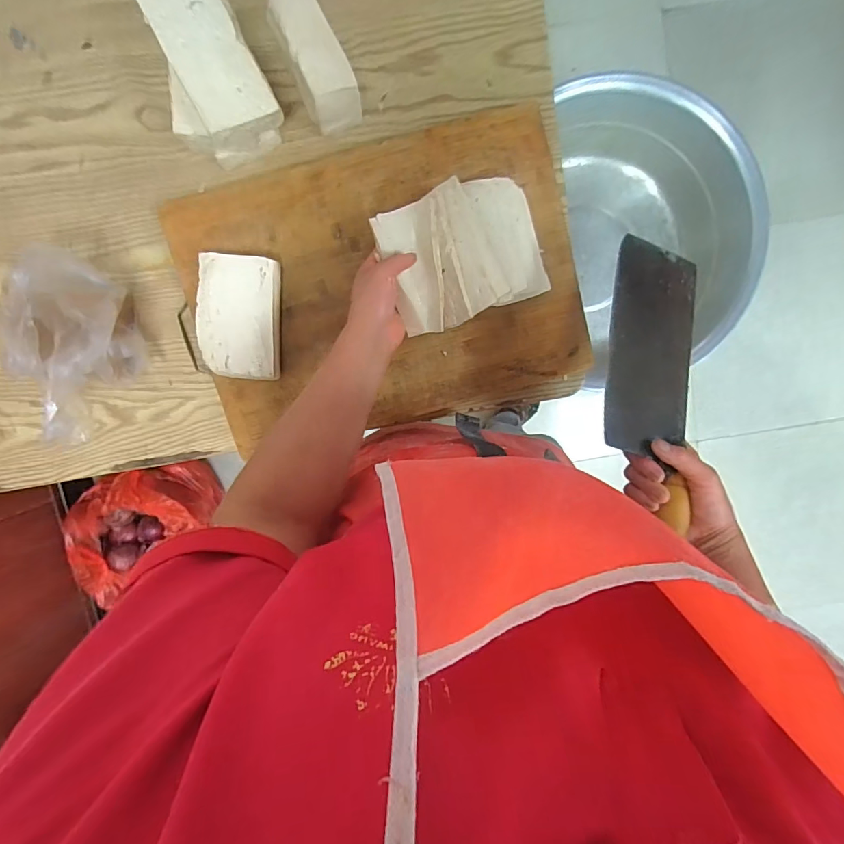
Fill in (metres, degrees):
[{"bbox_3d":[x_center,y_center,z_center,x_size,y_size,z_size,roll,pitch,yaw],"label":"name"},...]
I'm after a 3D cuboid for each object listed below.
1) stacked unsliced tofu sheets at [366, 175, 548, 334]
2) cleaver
[{"bbox_3d":[0.050,-0.193,0.510,0.179,0.051,0.139,-22,97,2],"label":"stacked unsliced tofu sheets"},{"bbox_3d":[0.233,-0.045,0.451,0.103,0.032,0.280,8,79,-2],"label":"cleaver"}]

